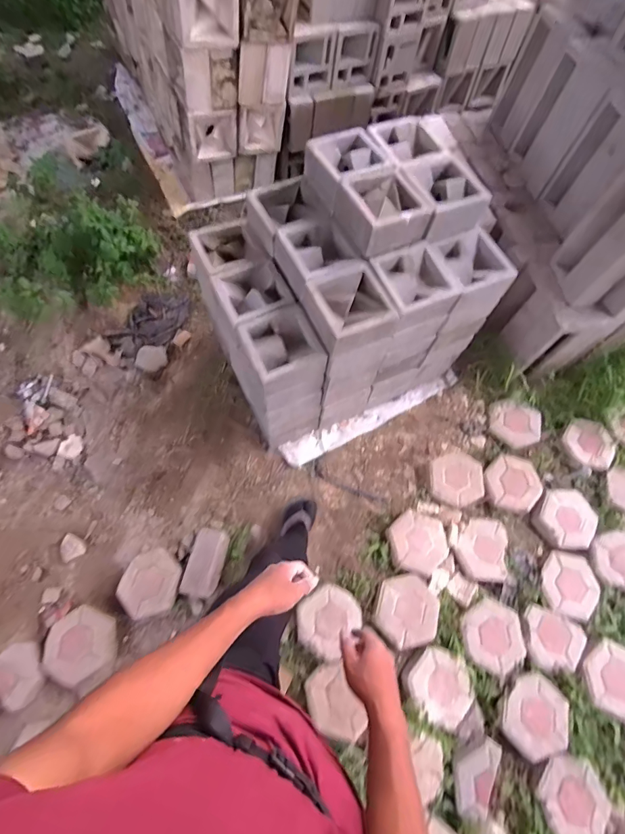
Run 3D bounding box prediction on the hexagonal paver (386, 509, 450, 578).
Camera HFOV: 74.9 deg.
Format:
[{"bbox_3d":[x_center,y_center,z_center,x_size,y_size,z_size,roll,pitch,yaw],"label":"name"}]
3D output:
[{"bbox_3d":[0.358,0.432,1.410,0.201,0.050,0.203,14,68,-2],"label":"hexagonal paver"}]

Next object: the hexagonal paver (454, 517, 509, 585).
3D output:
[{"bbox_3d":[0.591,0.455,1.409,0.174,0.039,0.208,20,73,8],"label":"hexagonal paver"}]

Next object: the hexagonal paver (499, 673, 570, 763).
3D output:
[{"bbox_3d":[0.675,0.906,1.228,0.196,0.041,0.217,34,68,13],"label":"hexagonal paver"}]

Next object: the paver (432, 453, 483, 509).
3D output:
[{"bbox_3d":[0.537,0.231,1.503,0.192,0.055,0.193,6,71,3],"label":"paver"}]

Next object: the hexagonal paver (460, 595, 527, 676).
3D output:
[{"bbox_3d":[0.578,0.702,1.310,0.193,0.042,0.214,0,65,-3],"label":"hexagonal paver"}]

